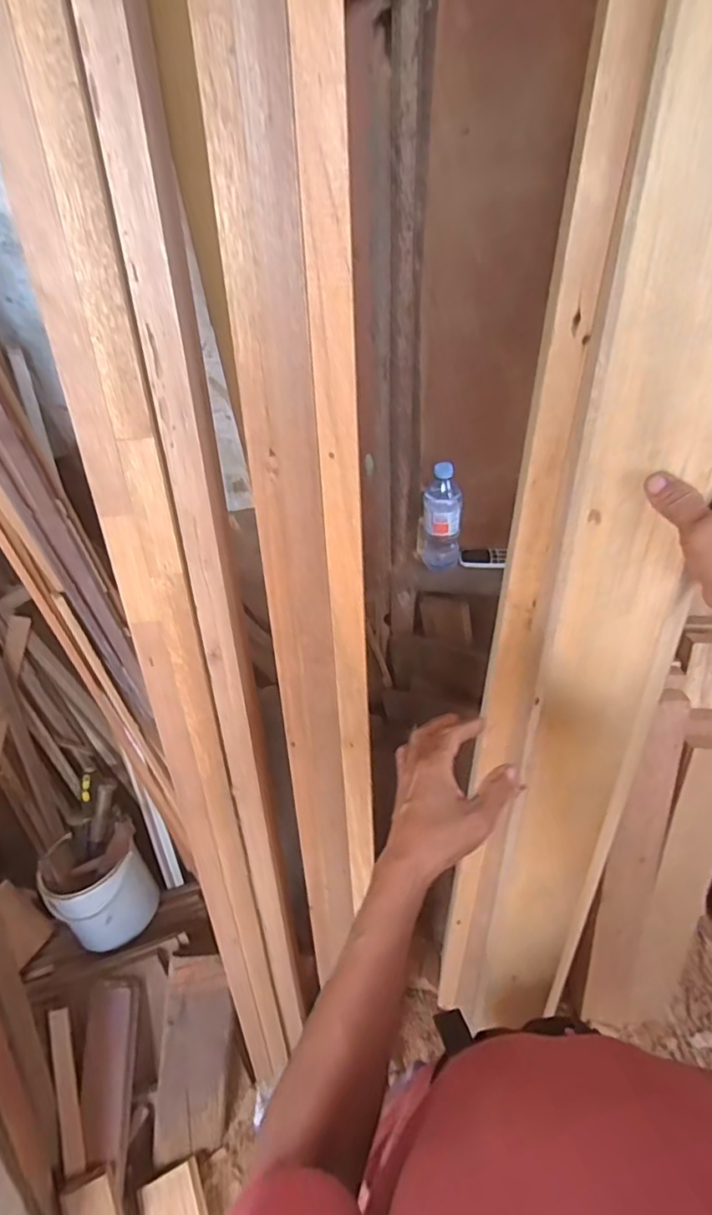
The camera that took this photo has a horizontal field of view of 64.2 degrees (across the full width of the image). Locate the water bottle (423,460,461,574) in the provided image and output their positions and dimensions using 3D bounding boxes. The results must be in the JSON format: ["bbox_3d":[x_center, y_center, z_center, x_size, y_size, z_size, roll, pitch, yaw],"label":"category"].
[{"bbox_3d":[0.169,-0.161,1.117,0.077,0.265,0.071,3,48,7],"label":"water bottle"}]

